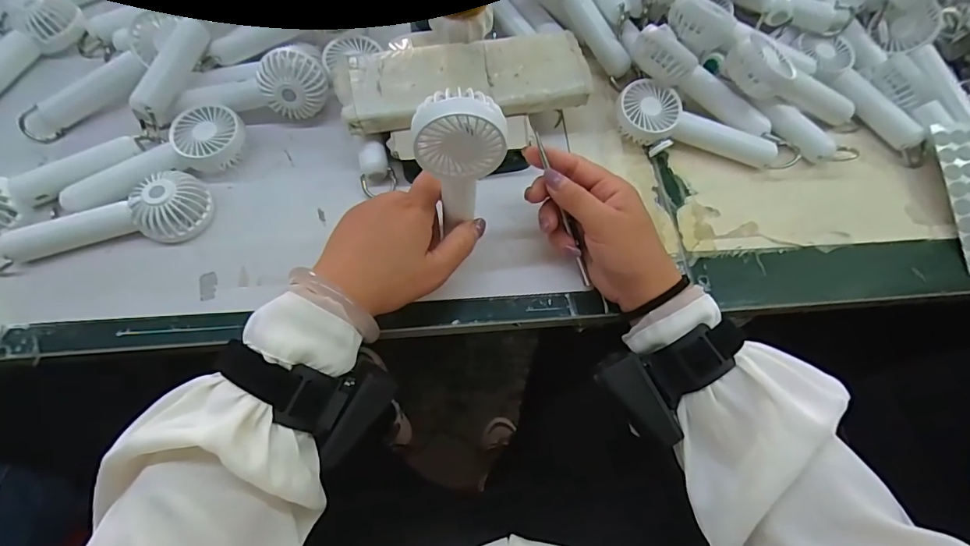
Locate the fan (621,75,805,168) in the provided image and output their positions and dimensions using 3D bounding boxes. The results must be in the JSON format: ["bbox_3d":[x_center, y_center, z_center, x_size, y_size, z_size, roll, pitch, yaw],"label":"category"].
[{"bbox_3d":[0.204,-0.132,0.428,0.166,0.039,0.048,14,66,4],"label":"fan"}]

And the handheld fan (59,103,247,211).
[{"bbox_3d":[-0.278,-0.099,0.396,0.145,0.031,0.057,-25,69,-13],"label":"handheld fan"}]

